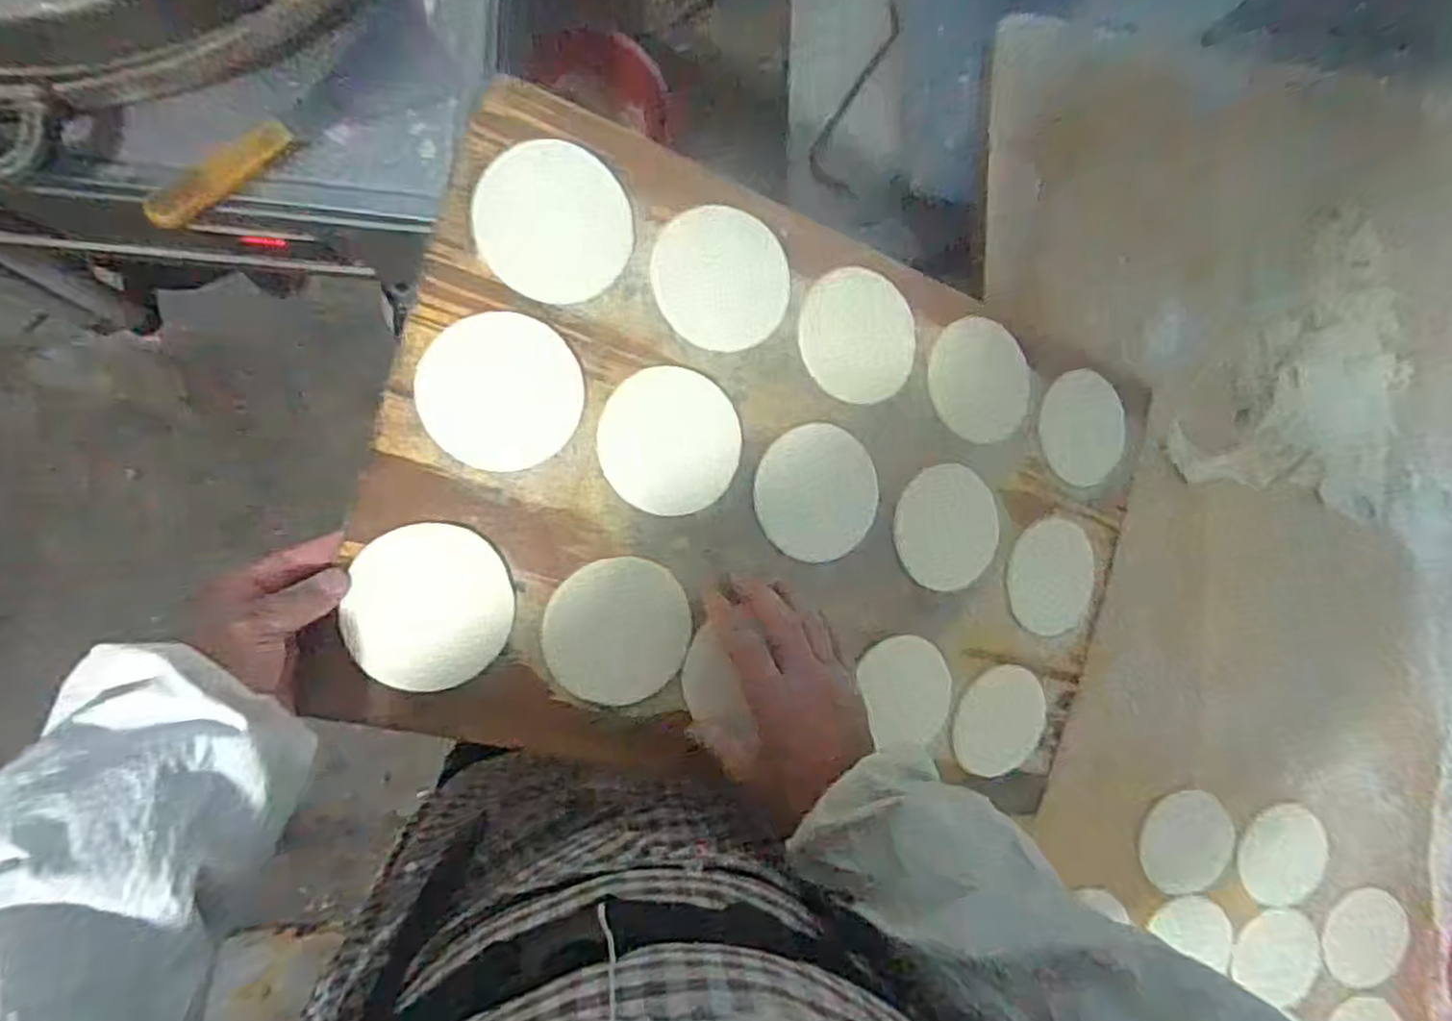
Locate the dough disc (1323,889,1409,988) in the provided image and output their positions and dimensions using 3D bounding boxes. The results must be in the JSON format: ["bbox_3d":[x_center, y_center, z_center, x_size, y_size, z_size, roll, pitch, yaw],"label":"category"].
[{"bbox_3d":[0.621,0.414,0.711,0.095,0.010,0.089,0,91,-8],"label":"dough disc"}]

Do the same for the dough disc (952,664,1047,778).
[{"bbox_3d":[0.230,0.174,0.613,0.098,0.005,0.086,-10,94,-23],"label":"dough disc"}]

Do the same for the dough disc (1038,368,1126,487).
[{"bbox_3d":[0.303,-0.070,0.618,0.083,0.011,0.096,-30,103,-3],"label":"dough disc"}]

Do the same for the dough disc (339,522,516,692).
[{"bbox_3d":[-0.175,0.057,0.439,0.091,0.004,0.094,1,87,-25],"label":"dough disc"}]

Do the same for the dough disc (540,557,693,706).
[{"bbox_3d":[-0.070,0.079,0.480,0.093,0.004,0.091,-5,88,-18],"label":"dough disc"}]

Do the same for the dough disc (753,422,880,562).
[{"bbox_3d":[0.067,-0.012,0.526,0.095,0.004,0.096,-3,98,-23],"label":"dough disc"}]

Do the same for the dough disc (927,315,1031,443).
[{"bbox_3d":[0.198,-0.102,0.576,0.095,0.012,0.091,-4,99,-25],"label":"dough disc"}]

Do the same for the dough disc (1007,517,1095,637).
[{"bbox_3d":[0.277,0.056,0.622,0.090,0.006,0.105,-28,109,-16],"label":"dough disc"}]

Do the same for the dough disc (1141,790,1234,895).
[{"bbox_3d":[0.435,0.313,0.693,0.086,0.010,0.095,40,85,-7],"label":"dough disc"}]

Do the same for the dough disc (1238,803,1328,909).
[{"bbox_3d":[0.535,0.331,0.707,0.080,0.014,0.099,41,85,-7],"label":"dough disc"}]

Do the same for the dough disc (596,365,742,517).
[{"bbox_3d":[-0.036,-0.046,0.488,0.092,0.012,0.095,2,90,-8],"label":"dough disc"}]

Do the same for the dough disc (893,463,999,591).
[{"bbox_3d":[0.173,0.013,0.570,0.089,0.005,0.095,-2,98,-17],"label":"dough disc"}]

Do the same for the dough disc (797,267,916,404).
[{"bbox_3d":[0.096,-0.125,0.531,0.088,0.004,0.091,-11,101,-15],"label":"dough disc"}]

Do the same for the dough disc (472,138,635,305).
[{"bbox_3d":[-0.105,-0.177,0.455,0.093,0.004,0.092,-8,101,-18],"label":"dough disc"}]

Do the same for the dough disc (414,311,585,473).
[{"bbox_3d":[-0.135,-0.072,0.447,0.094,0.006,0.091,-7,101,-24],"label":"dough disc"}]

